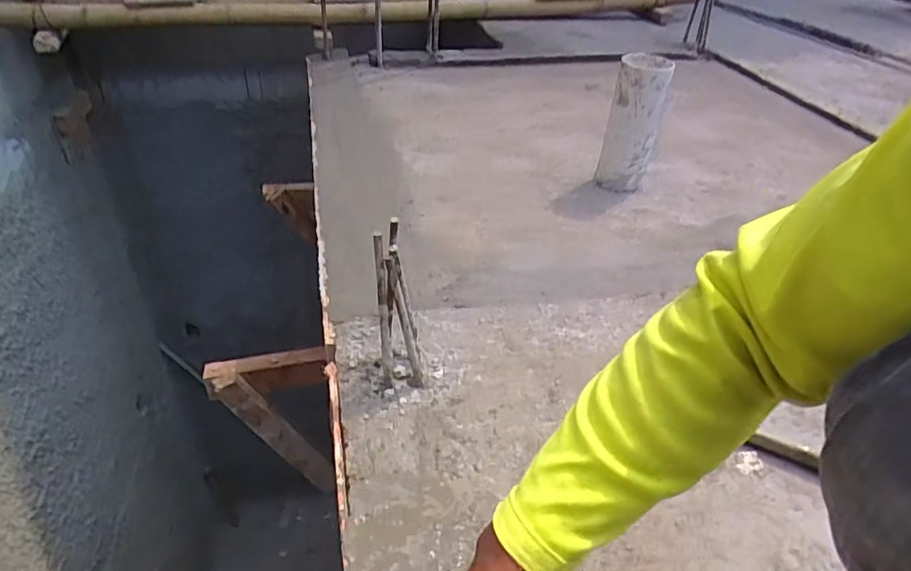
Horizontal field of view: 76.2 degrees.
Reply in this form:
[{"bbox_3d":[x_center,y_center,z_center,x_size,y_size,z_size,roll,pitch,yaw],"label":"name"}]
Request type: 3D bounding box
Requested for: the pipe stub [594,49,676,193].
[{"bbox_3d":[0.315,-0.284,1.033,0.089,0.227,0.090,16,38,18],"label":"pipe stub"}]

